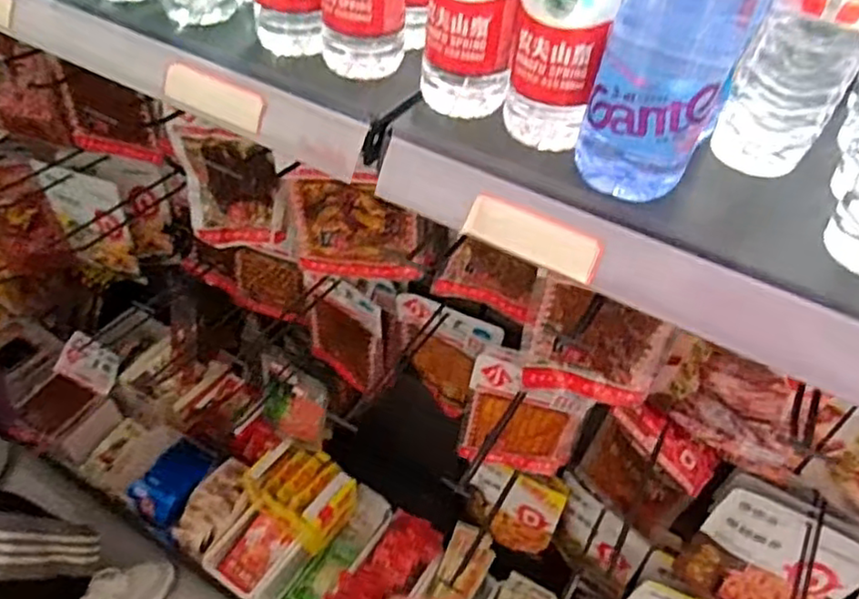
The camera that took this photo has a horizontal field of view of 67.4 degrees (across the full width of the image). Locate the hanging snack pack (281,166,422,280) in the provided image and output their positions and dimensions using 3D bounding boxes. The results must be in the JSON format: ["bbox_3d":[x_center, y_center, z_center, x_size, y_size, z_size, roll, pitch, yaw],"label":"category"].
[{"bbox_3d":[-0.092,-0.085,0.804,0.153,0.160,0.019,7,48,3],"label":"hanging snack pack"}]

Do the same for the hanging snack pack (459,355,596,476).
[{"bbox_3d":[0.137,0.189,0.961,0.169,0.241,0.045,15,49,10],"label":"hanging snack pack"}]

